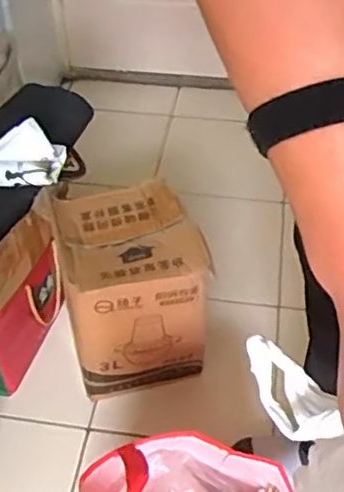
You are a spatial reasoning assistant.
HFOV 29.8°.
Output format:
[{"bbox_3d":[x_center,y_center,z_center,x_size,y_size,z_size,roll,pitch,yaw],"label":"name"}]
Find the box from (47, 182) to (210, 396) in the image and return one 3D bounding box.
[{"bbox_3d":[-0.075,0.080,1.091,0.198,0.294,0.242,-13,47,-11],"label":"box"}]

